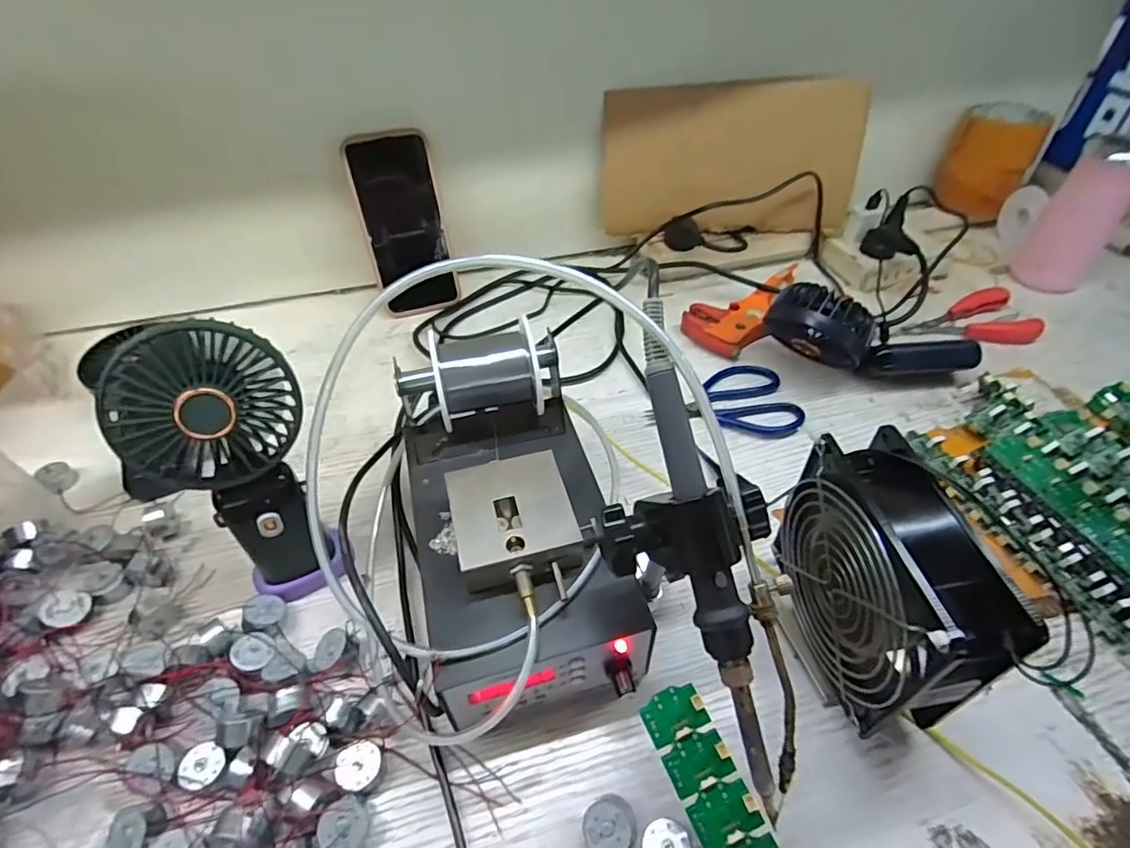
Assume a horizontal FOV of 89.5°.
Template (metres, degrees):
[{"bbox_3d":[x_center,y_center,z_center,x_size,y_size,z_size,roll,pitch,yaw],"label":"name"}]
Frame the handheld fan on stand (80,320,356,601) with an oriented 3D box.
[{"bbox_3d":[-0.182,0.032,0.328,0.085,0.176,0.064,-31,54,-25],"label":"handheld fan on stand"}]

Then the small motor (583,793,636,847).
[{"bbox_3d":[0.022,0.197,0.279,0.026,0.019,0.023,-20,50,-17],"label":"small motor"}]

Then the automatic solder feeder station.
[{"bbox_3d":[-0.028,0.055,0.338,0.119,0.124,0.200,-12,48,-11],"label":"automatic solder feeder station"}]

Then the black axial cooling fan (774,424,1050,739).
[{"bbox_3d":[0.160,0.087,0.299,0.046,0.132,0.119,-7,46,-5],"label":"black axial cooling fan"}]

